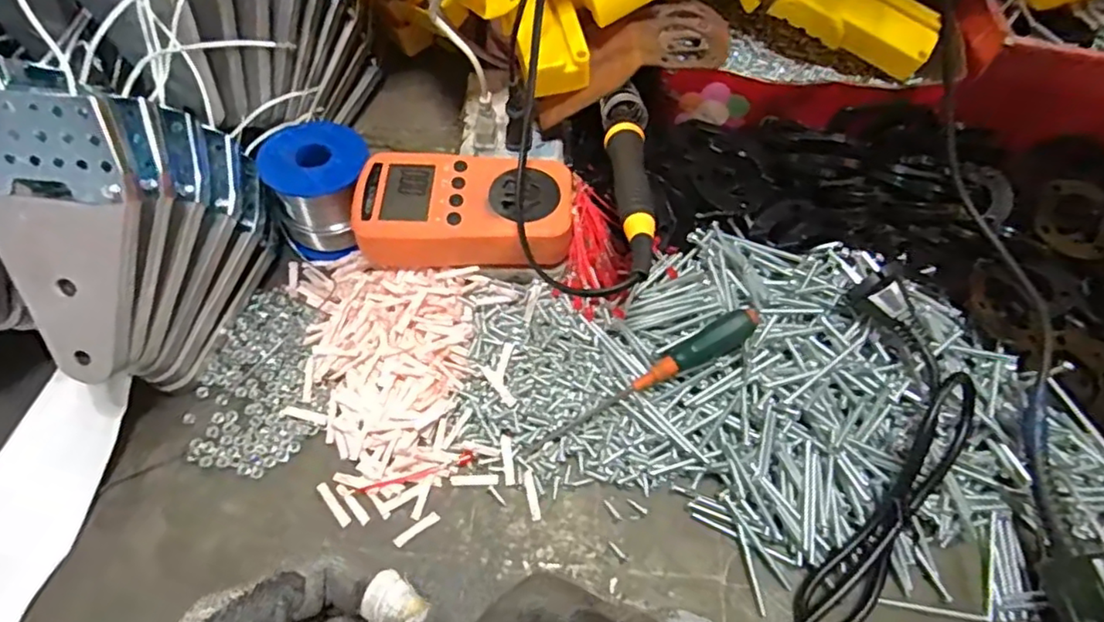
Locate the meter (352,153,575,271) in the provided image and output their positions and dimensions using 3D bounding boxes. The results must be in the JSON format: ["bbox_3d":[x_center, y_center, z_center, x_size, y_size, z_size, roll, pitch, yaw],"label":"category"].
[{"bbox_3d":[-0.053,-0.056,0.379,0.129,0.046,0.068,4,60,-1],"label":"meter"}]

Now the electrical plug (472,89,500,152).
[{"bbox_3d":[-0.045,-0.131,0.419,0.017,0.040,0.010,11,42,4],"label":"electrical plug"}]

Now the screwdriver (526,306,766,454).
[{"bbox_3d":[0.053,0.039,0.348,0.140,0.018,0.021,-33,69,10],"label":"screwdriver"}]

